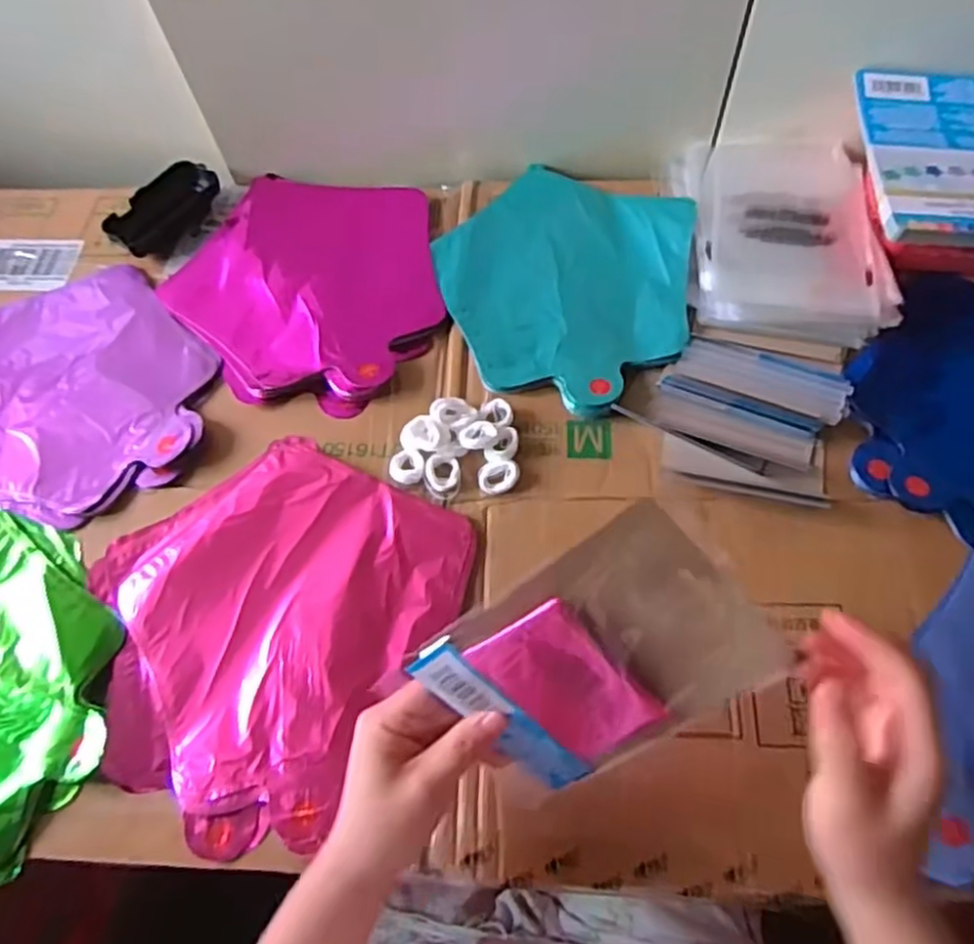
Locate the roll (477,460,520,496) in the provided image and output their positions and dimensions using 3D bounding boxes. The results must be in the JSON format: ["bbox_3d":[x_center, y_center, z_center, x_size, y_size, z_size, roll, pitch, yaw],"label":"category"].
[{"bbox_3d":[0.008,0.004,0.518,0.029,0.012,0.023,-3,63,2],"label":"roll"}]

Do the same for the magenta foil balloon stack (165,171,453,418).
[{"bbox_3d":[-0.145,-0.167,0.617,0.229,0.018,0.239,26,68,15],"label":"magenta foil balloon stack"}]

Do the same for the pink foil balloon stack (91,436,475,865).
[{"bbox_3d":[-0.154,0.095,0.481,0.223,0.009,0.244,27,68,15],"label":"pink foil balloon stack"}]

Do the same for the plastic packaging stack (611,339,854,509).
[{"bbox_3d":[0.186,-0.041,0.522,0.134,0.026,0.111,17,66,11],"label":"plastic packaging stack"}]

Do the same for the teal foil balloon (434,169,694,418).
[{"bbox_3d":[0.063,-0.164,0.595,0.207,0.016,0.233,16,66,11],"label":"teal foil balloon"}]

